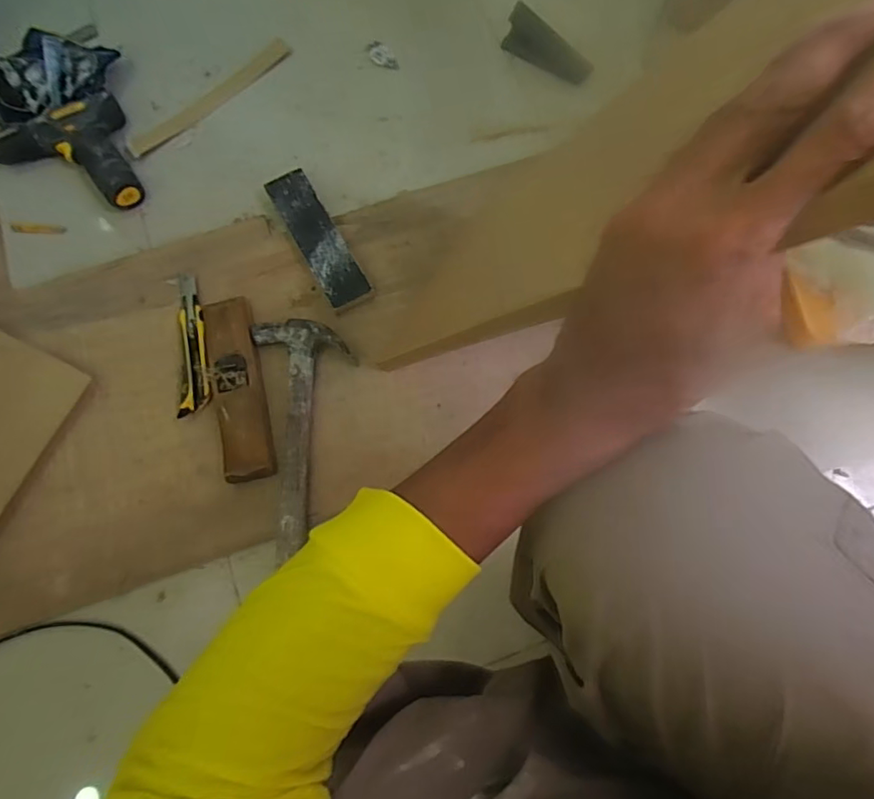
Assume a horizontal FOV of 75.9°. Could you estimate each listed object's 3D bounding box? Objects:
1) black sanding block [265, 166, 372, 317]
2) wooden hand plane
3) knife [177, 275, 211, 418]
[{"bbox_3d":[-0.160,-0.219,0.755,0.058,0.017,0.224,-28,74,-6],"label":"black sanding block"},{"bbox_3d":[-0.245,-0.016,0.691,0.062,0.032,0.233,-15,73,-3],"label":"wooden hand plane"},{"bbox_3d":[-0.312,-0.079,0.720,0.043,0.020,0.204,-9,73,-1],"label":"knife"}]

